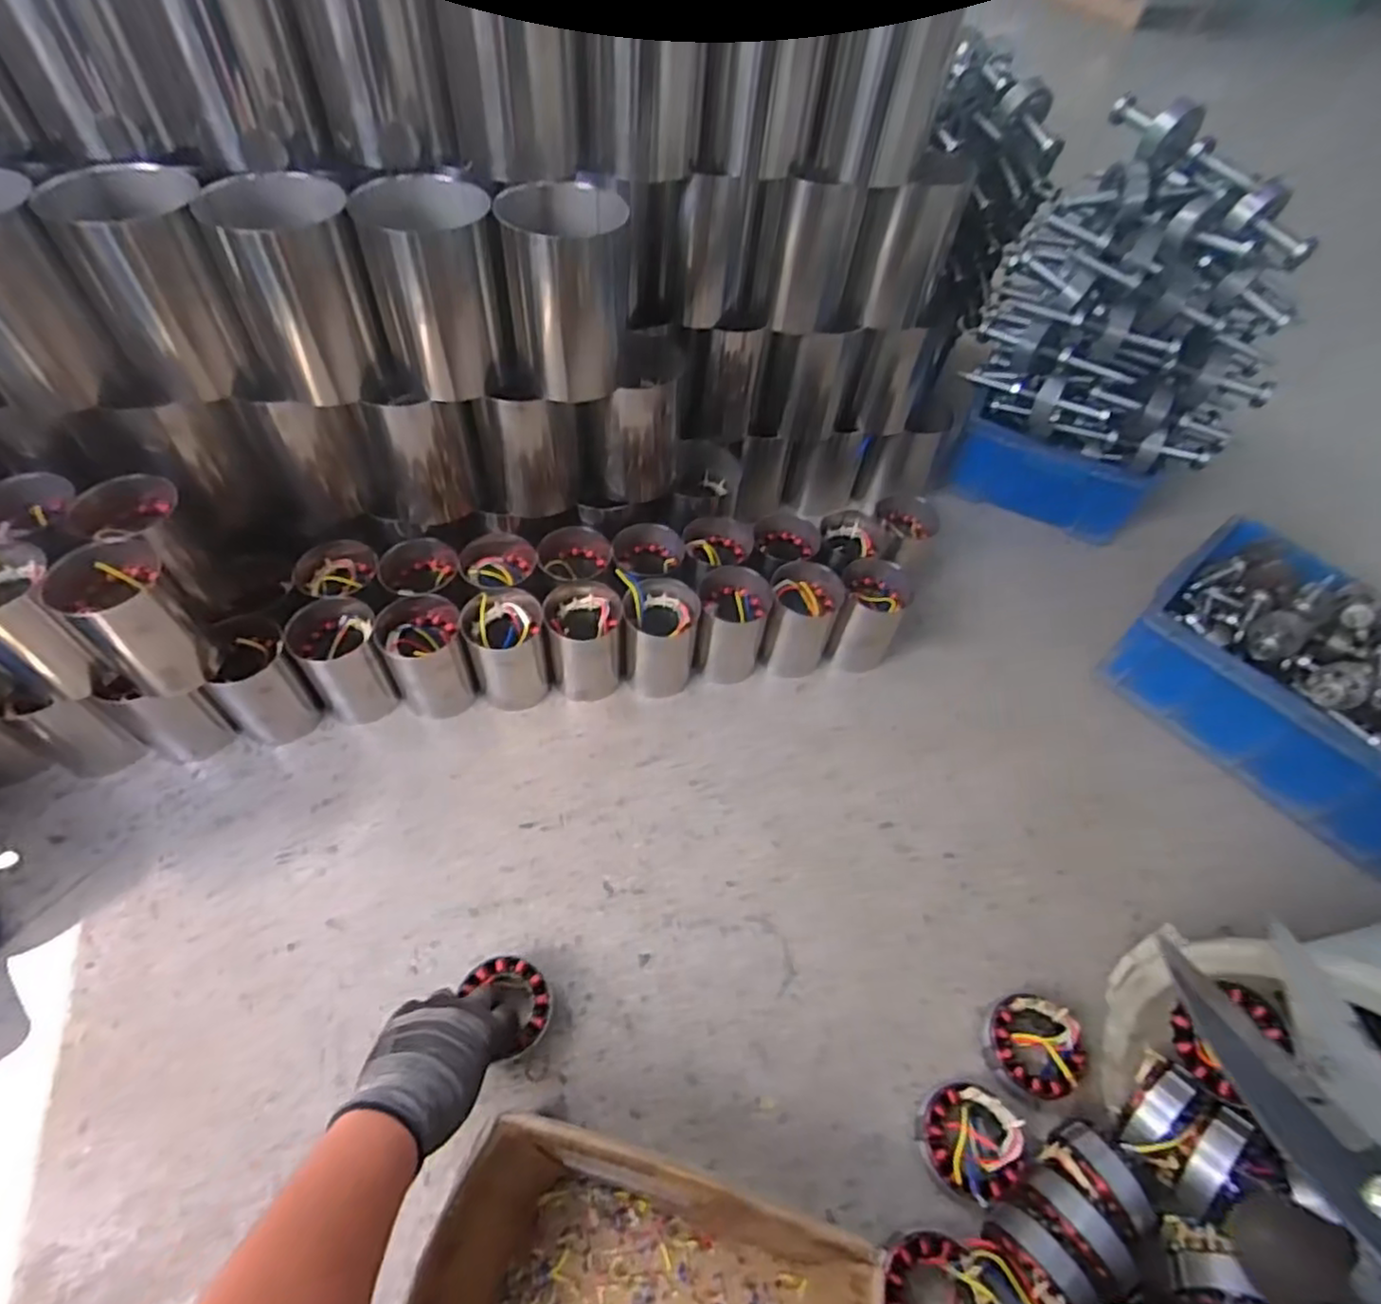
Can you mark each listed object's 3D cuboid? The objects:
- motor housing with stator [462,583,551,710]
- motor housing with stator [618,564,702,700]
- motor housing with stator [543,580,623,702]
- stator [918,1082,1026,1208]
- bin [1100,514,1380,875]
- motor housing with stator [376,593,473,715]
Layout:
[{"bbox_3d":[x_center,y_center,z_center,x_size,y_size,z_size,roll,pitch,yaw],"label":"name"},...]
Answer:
[{"bbox_3d":[-0.219,-0.004,0.822,0.088,0.127,0.089,3,53,-4],"label":"motor housing with stator"},{"bbox_3d":[-0.042,-0.018,0.847,0.097,0.123,0.091,5,53,-2],"label":"motor housing with stator"},{"bbox_3d":[-0.130,-0.012,0.844,0.089,0.117,0.098,0,54,-6],"label":"motor housing with stator"},{"bbox_3d":[0.243,0.431,0.598,0.079,0.046,0.084,12,53,3],"label":"stator"},{"bbox_3d":[0.762,0.042,0.833,0.275,0.154,0.387,-36,64,-27],"label":"bin"},{"bbox_3d":[-0.310,0.004,0.810,0.088,0.112,0.100,-16,57,-17],"label":"motor housing with stator"}]

